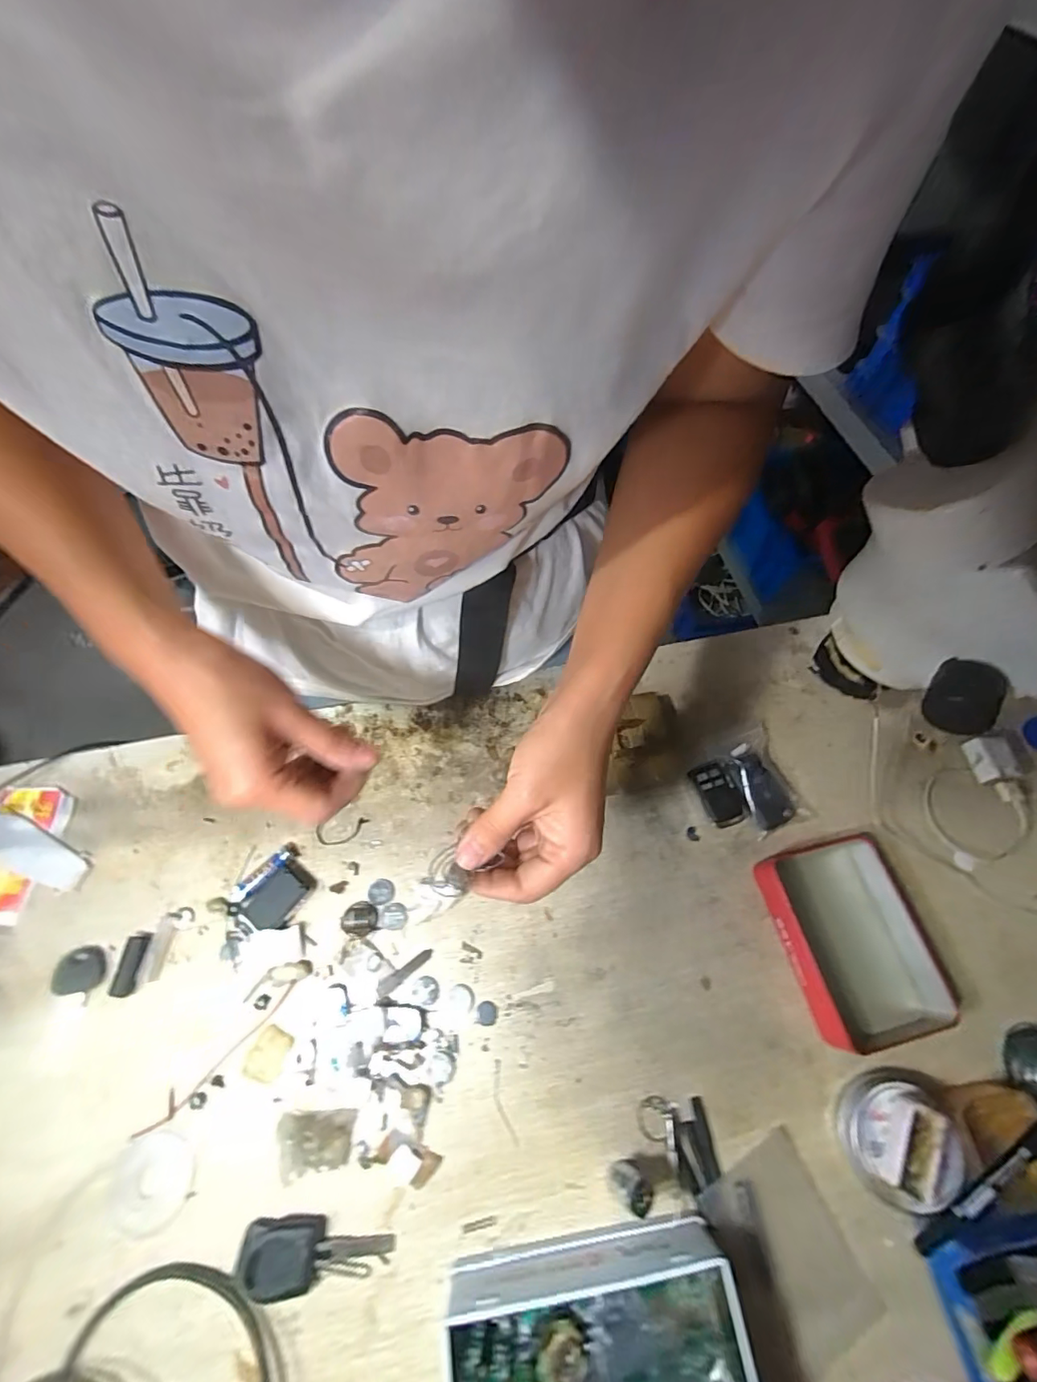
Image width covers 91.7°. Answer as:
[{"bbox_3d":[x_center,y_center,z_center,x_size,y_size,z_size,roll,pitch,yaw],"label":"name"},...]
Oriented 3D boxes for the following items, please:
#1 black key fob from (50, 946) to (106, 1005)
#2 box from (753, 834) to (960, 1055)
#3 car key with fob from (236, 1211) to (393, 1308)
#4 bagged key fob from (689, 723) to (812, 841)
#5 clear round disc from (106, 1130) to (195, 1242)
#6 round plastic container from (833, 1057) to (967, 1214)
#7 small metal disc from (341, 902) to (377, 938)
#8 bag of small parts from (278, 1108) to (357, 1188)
[{"bbox_3d":[-0.318,0.204,0.365,0.031,0.005,0.032,9,65,3],"label":"black key fob"},{"bbox_3d":[0.247,0.182,0.372,0.099,0.034,0.132,-10,65,-6],"label":"box"},{"bbox_3d":[-0.122,0.336,0.298,0.086,0.020,0.030,0,65,-1],"label":"car key with fob"},{"bbox_3d":[0.197,0.081,0.431,0.086,0.018,0.080,-20,67,-11],"label":"bagged key fob"},{"bbox_3d":[-0.232,0.311,0.316,0.049,0.004,0.050,1,65,-1],"label":"clear round disc"},{"bbox_3d":[0.247,0.286,0.323,0.066,0.038,0.073,21,66,8],"label":"round plastic container"},{"bbox_3d":[-0.122,0.175,0.385,0.026,0.004,0.024,-4,65,-3],"label":"small metal disc"},{"bbox_3d":[-0.134,0.293,0.324,0.047,0.015,0.031,0,65,-2],"label":"bag of small parts"}]

